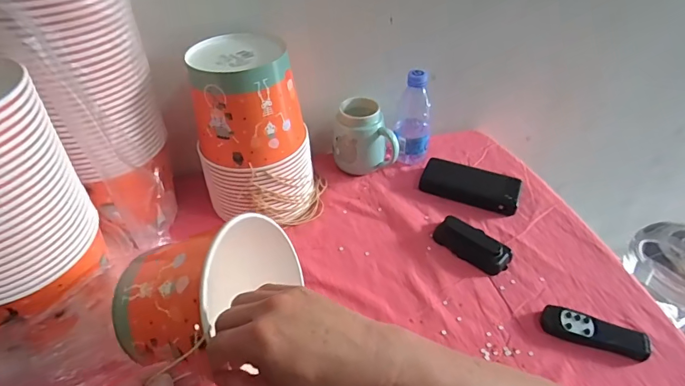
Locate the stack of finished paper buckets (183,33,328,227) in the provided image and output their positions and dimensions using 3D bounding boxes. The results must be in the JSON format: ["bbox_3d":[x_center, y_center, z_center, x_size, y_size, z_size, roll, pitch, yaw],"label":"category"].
[{"bbox_3d":[-0.120,-0.081,0.607,0.171,0.235,0.146,-10,44,-11],"label":"stack of finished paper buckets"}]

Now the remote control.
[{"bbox_3d":[0.301,0.164,0.499,0.117,0.016,0.039,15,45,14],"label":"remote control"}]

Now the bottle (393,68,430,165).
[{"bbox_3d":[0.123,-0.125,0.711,0.061,0.159,0.053,8,44,7],"label":"bottle"}]

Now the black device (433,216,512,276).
[{"bbox_3d":[0.184,0.070,0.598,0.052,0.025,0.107,-33,53,-31],"label":"black device"}]

